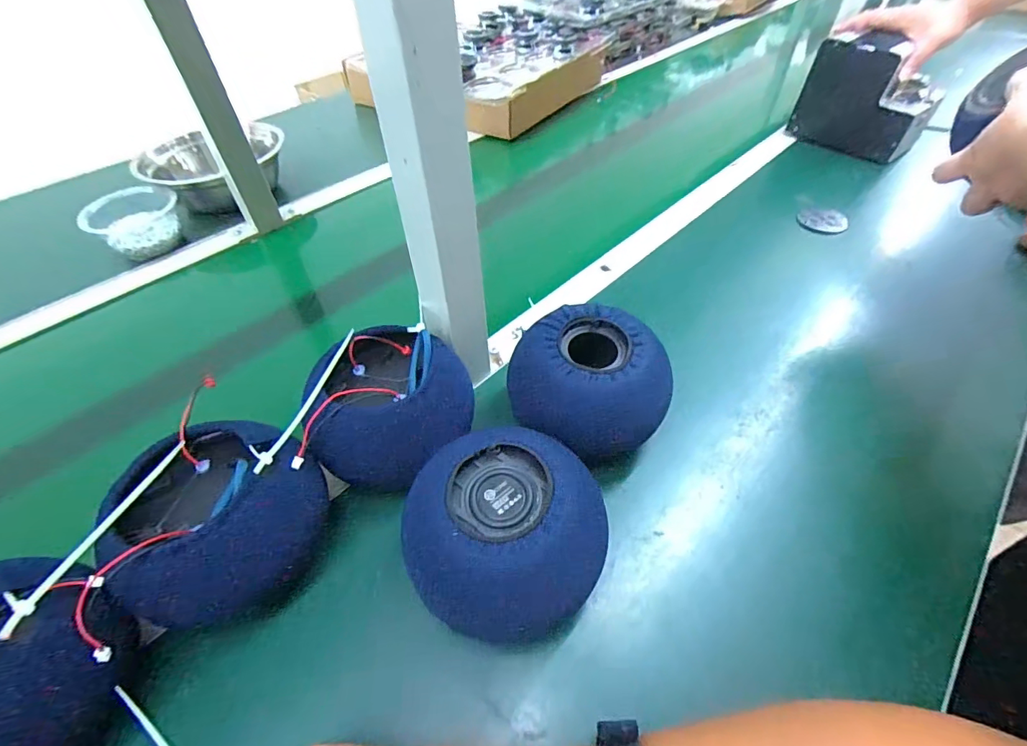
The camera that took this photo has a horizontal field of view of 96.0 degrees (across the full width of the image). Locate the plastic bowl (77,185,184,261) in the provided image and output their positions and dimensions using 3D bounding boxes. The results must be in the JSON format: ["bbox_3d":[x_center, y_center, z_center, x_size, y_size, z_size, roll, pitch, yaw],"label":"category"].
[{"bbox_3d":[-0.512,-0.207,0.632,0.107,0.057,0.105,-1,48,1],"label":"plastic bowl"}]

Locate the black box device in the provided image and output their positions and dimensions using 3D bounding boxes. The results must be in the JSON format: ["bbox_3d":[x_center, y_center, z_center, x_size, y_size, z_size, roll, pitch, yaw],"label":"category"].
[{"bbox_3d":[0.594,-0.457,0.783,0.188,0.172,0.076,35,58,28],"label":"black box device"}]

